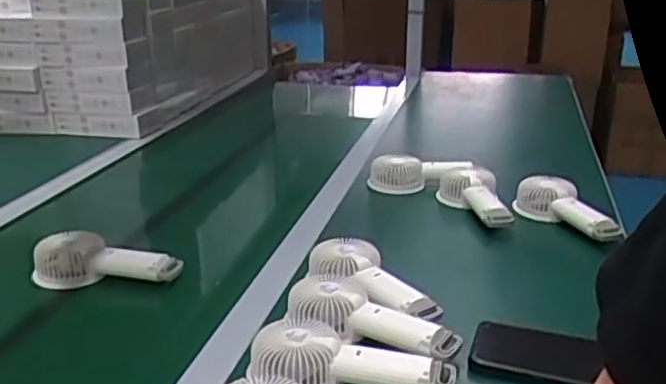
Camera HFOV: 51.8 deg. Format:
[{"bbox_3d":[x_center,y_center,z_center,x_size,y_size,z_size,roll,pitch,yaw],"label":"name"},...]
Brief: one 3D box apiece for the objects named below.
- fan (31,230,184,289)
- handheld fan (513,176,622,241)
[{"bbox_3d":[-0.268,0.081,0.823,0.175,0.047,0.061,0,21,1],"label":"fan"},{"bbox_3d":[0.320,0.025,0.936,0.060,0.045,0.174,-8,22,-21],"label":"handheld fan"}]

